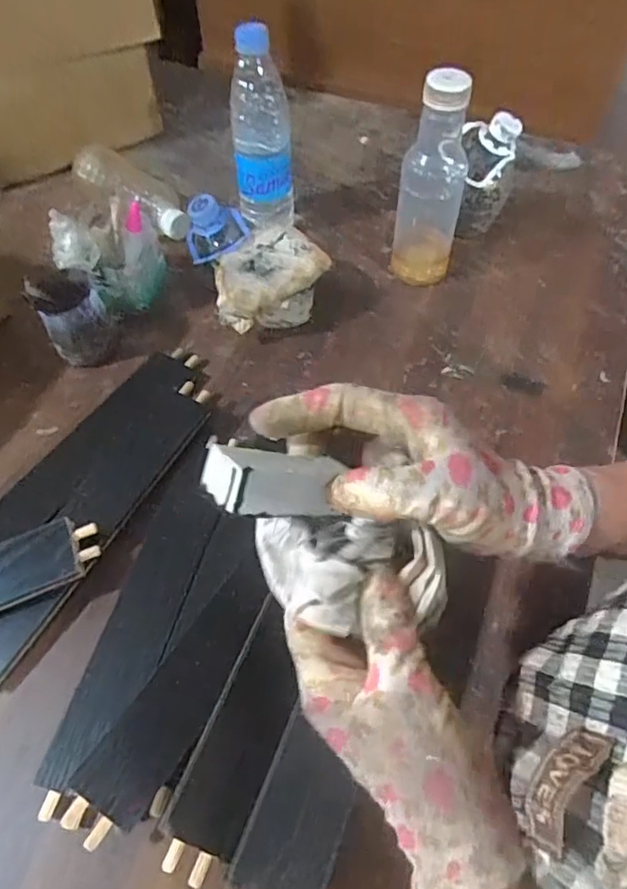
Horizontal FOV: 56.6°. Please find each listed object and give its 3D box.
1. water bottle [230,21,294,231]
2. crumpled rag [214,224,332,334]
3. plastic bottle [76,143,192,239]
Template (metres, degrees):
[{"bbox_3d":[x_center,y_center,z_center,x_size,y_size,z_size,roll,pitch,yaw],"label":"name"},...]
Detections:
[{"bbox_3d":[-0.056,-0.333,0.644,0.062,0.209,0.058,-2,58,-1],"label":"water bottle"},{"bbox_3d":[-0.048,-0.166,0.618,0.089,0.076,0.114,40,66,22],"label":"crumpled rag"},{"bbox_3d":[-0.218,-0.308,0.726,0.193,0.048,0.064,35,65,20],"label":"plastic bottle"}]

